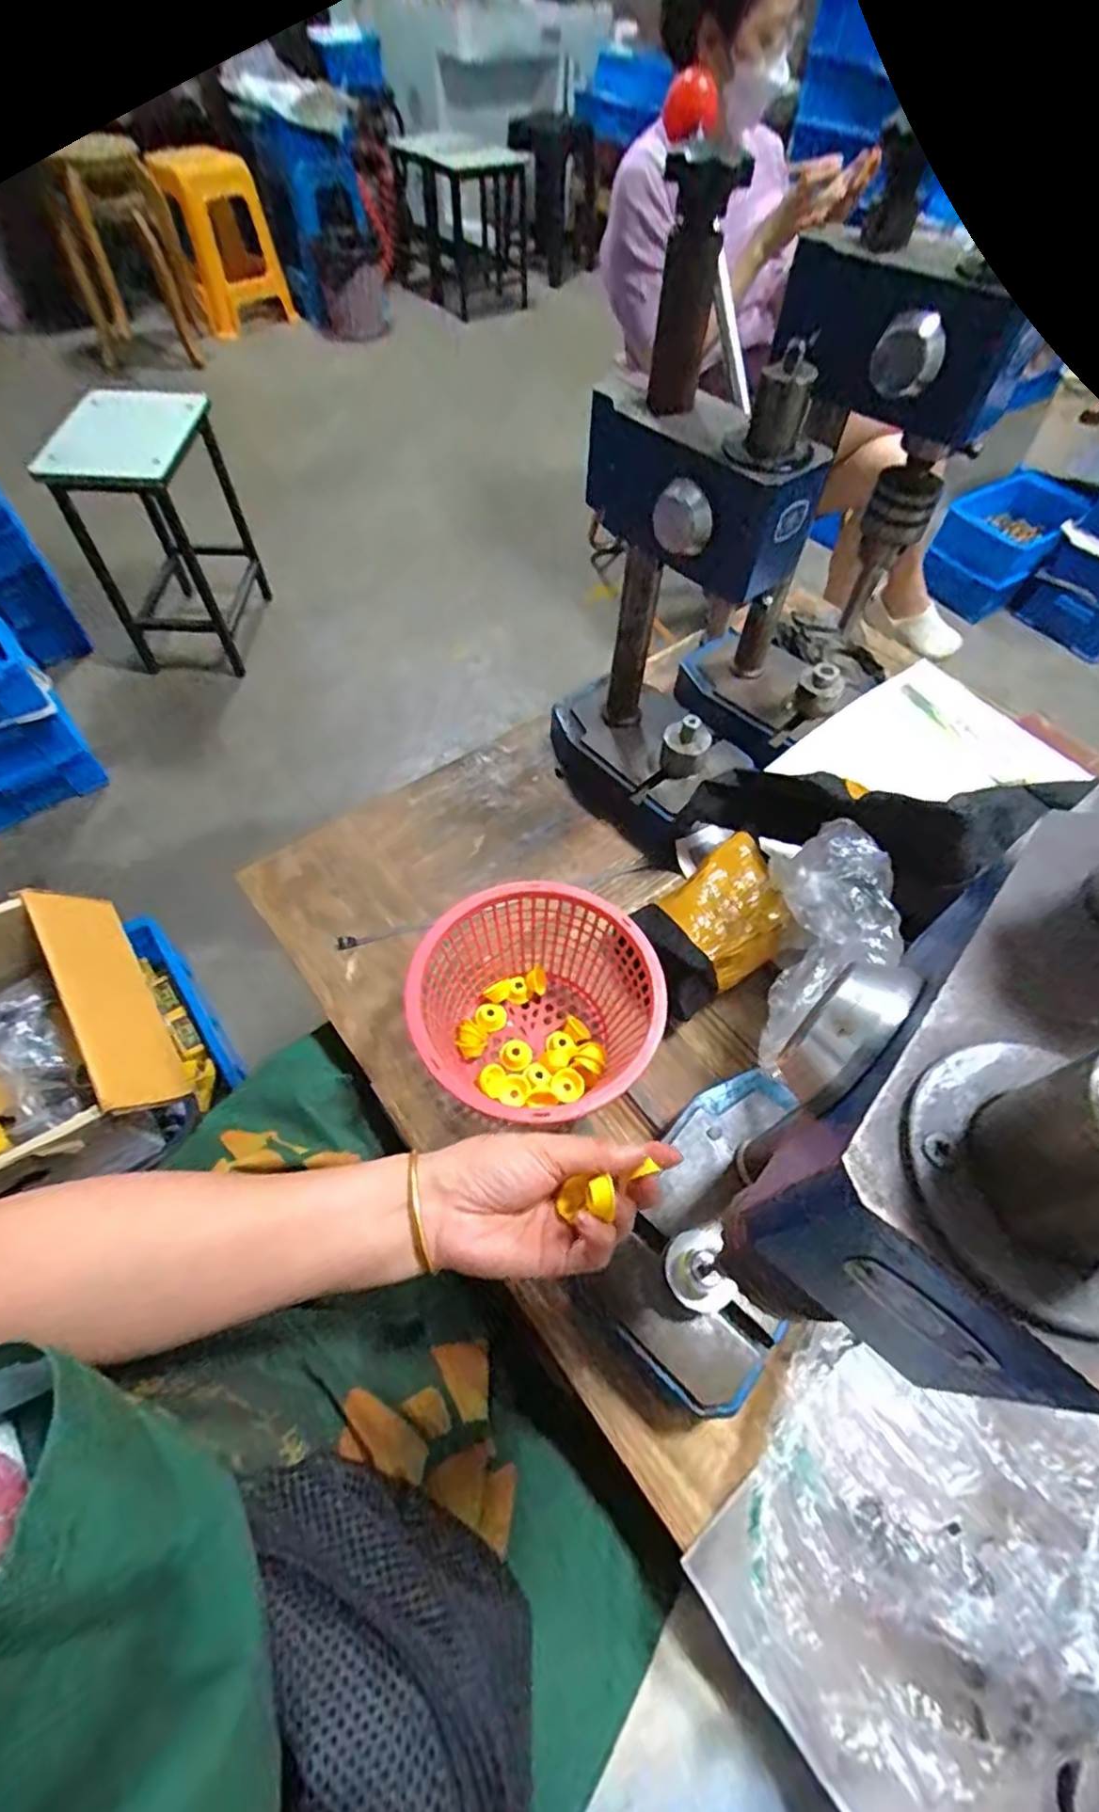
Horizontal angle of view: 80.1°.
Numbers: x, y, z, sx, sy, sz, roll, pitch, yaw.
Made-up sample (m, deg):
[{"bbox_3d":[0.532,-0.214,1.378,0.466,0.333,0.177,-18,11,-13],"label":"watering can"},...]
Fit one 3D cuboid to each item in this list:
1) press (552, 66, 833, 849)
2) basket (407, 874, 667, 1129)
[{"bbox_3d":[0.097,-0.244,0.515,0.136,0.406,0.187,-37,67,-21],"label":"press"},{"bbox_3d":[-0.009,0.082,0.490,0.167,0.110,0.166,2,59,-1],"label":"basket"}]

